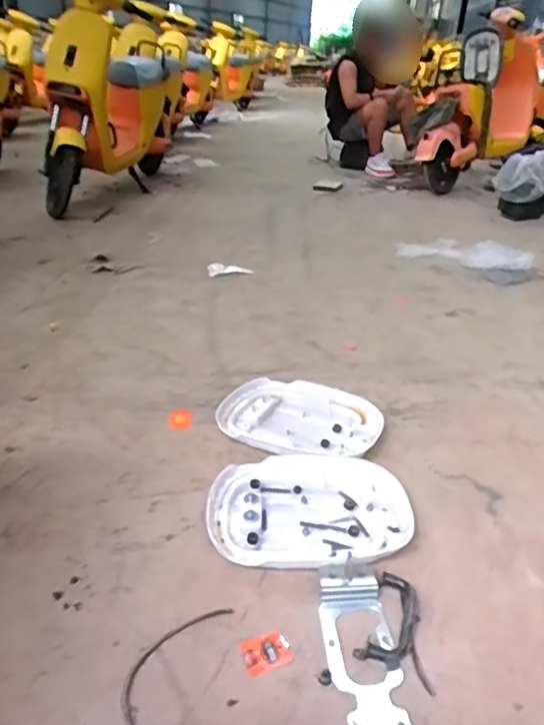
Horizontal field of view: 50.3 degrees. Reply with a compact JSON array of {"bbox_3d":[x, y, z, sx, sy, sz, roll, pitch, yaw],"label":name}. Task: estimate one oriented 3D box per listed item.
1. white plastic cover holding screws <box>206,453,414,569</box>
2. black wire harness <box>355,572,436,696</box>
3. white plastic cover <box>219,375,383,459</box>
[{"bbox_3d":[0.070,0.259,1.069,0.358,0.030,0.281,1,30,0],"label":"white plastic cover holding screws"},{"bbox_3d":[0.196,0.388,0.847,0.111,0.030,0.142,15,33,22],"label":"black wire harness"},{"bbox_3d":[0.064,0.121,1.302,0.349,0.024,0.249,6,31,8],"label":"white plastic cover"}]

